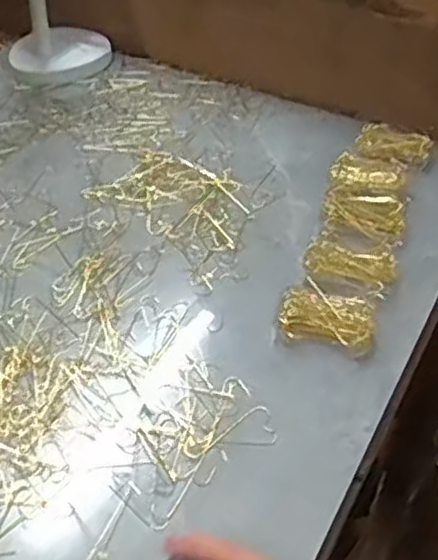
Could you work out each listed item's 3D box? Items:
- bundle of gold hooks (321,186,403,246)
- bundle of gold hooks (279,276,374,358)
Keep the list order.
[{"bbox_3d":[0.127,-0.056,0.617,0.073,0.019,0.055,23,46,22],"label":"bundle of gold hooks"},{"bbox_3d":[0.081,0.026,0.527,0.068,0.017,0.051,12,43,11],"label":"bundle of gold hooks"}]

